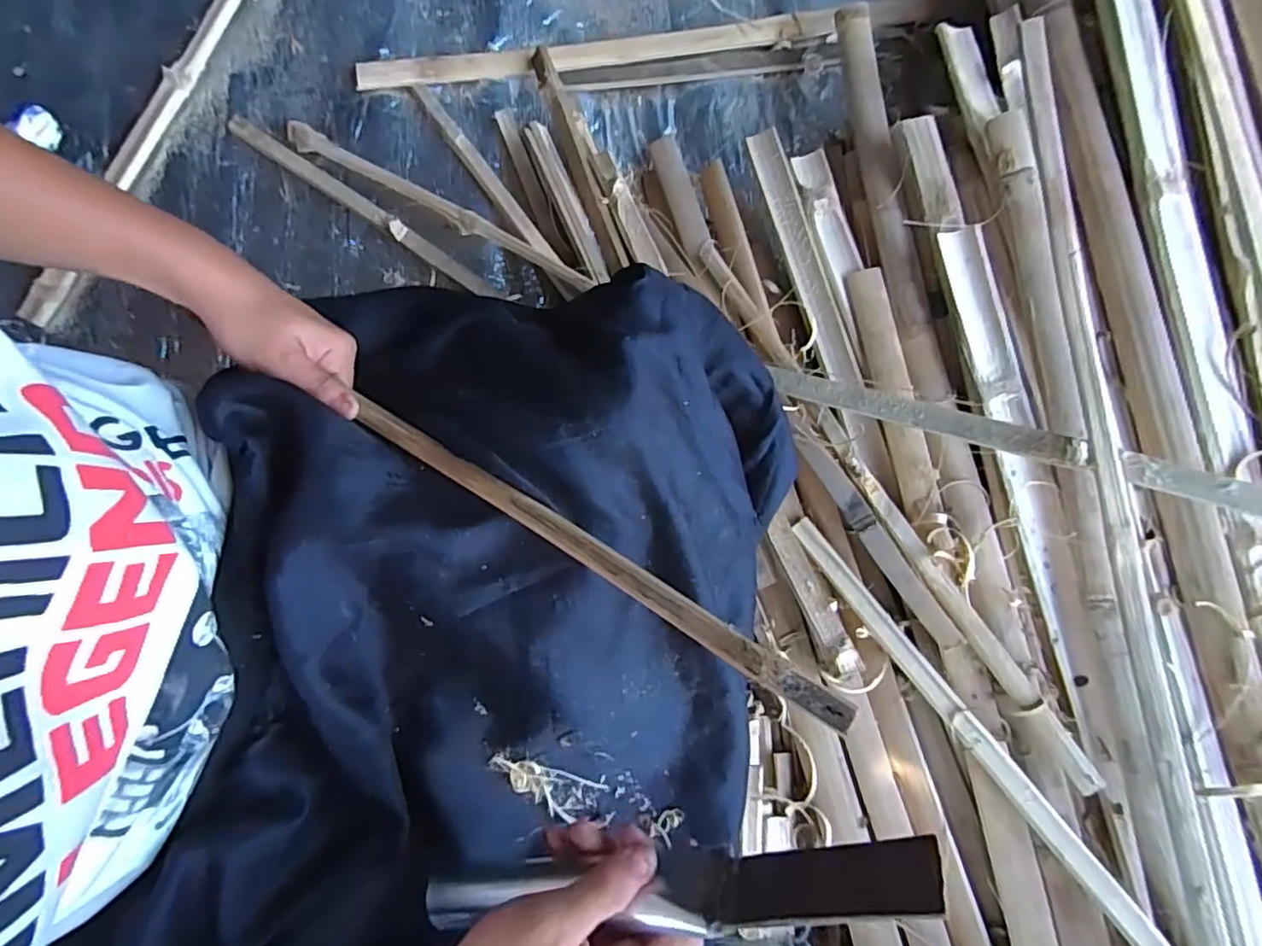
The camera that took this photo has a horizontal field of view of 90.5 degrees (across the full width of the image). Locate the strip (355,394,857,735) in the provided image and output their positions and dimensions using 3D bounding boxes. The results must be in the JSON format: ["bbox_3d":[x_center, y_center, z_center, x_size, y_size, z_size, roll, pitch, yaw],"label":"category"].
[{"bbox_3d":[-0.037,0.033,0.339,0.327,0.011,0.015,29,80,24],"label":"strip"}]

